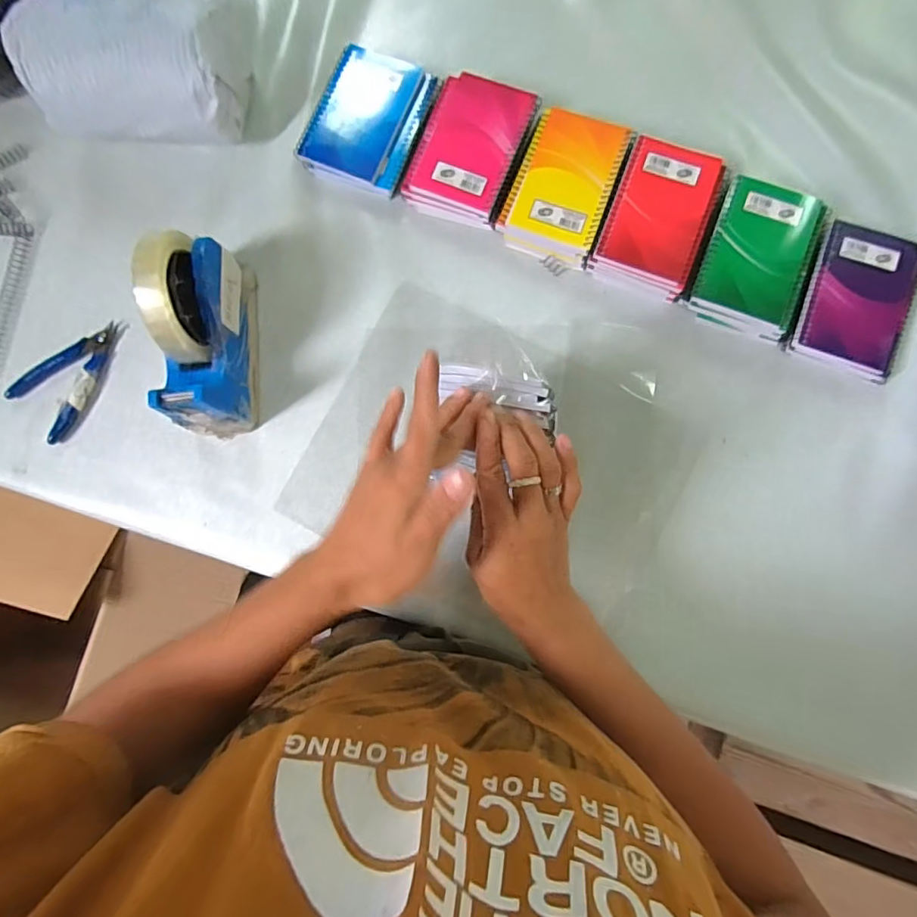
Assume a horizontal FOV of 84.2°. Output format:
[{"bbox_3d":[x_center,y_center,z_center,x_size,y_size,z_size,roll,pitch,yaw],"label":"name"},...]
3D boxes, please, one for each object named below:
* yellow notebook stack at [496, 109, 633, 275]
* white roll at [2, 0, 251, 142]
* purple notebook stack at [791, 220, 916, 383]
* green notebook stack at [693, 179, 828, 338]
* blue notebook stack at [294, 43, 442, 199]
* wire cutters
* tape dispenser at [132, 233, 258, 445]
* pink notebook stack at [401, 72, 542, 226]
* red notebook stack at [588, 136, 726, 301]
[{"bbox_3d":[0.102,-0.264,0.491,0.093,0.031,0.137,21,84,4],"label":"yellow notebook stack"},{"bbox_3d":[-0.294,-0.350,0.475,0.174,0.099,0.099,-1,83,1],"label":"white roll"},{"bbox_3d":[0.369,-0.148,0.468,0.088,0.027,0.137,21,84,4],"label":"purple notebook stack"},{"bbox_3d":[0.279,-0.185,0.474,0.098,0.034,0.135,22,84,4],"label":"green notebook stack"},{"bbox_3d":[-0.087,-0.336,0.506,0.106,0.024,0.134,23,84,4],"label":"blue notebook stack"},{"bbox_3d":[-0.368,-0.079,0.490,0.117,0.012,0.066,-44,84,-4],"label":"wire cutters"},{"bbox_3d":[-0.219,-0.109,0.434,0.051,0.120,0.160,0,83,1],"label":"tape dispenser"},{"bbox_3d":[0.012,-0.300,0.496,0.096,0.029,0.134,22,84,4],"label":"pink notebook stack"},{"bbox_3d":[0.188,-0.225,0.481,0.090,0.032,0.134,22,84,4],"label":"red notebook stack"}]

